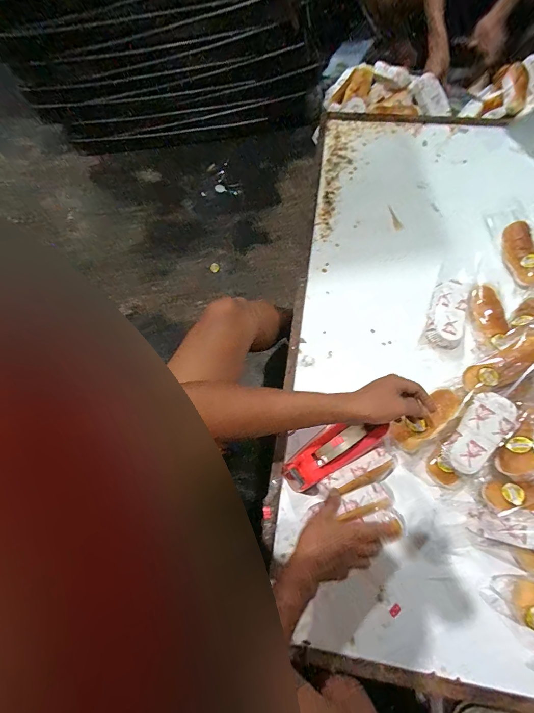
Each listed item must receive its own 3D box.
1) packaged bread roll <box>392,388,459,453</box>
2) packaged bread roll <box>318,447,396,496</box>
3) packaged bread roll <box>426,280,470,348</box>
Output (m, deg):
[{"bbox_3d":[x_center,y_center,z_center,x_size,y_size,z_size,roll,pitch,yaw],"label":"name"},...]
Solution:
[{"bbox_3d":[0.286,0.111,0.593,0.137,0.046,0.058,-41,75,0],"label":"packaged bread roll"},{"bbox_3d":[0.155,0.207,0.574,0.138,0.052,0.050,-25,71,-5],"label":"packaged bread roll"},{"bbox_3d":[0.365,-0.090,0.663,0.068,0.040,0.152,14,72,9],"label":"packaged bread roll"}]

